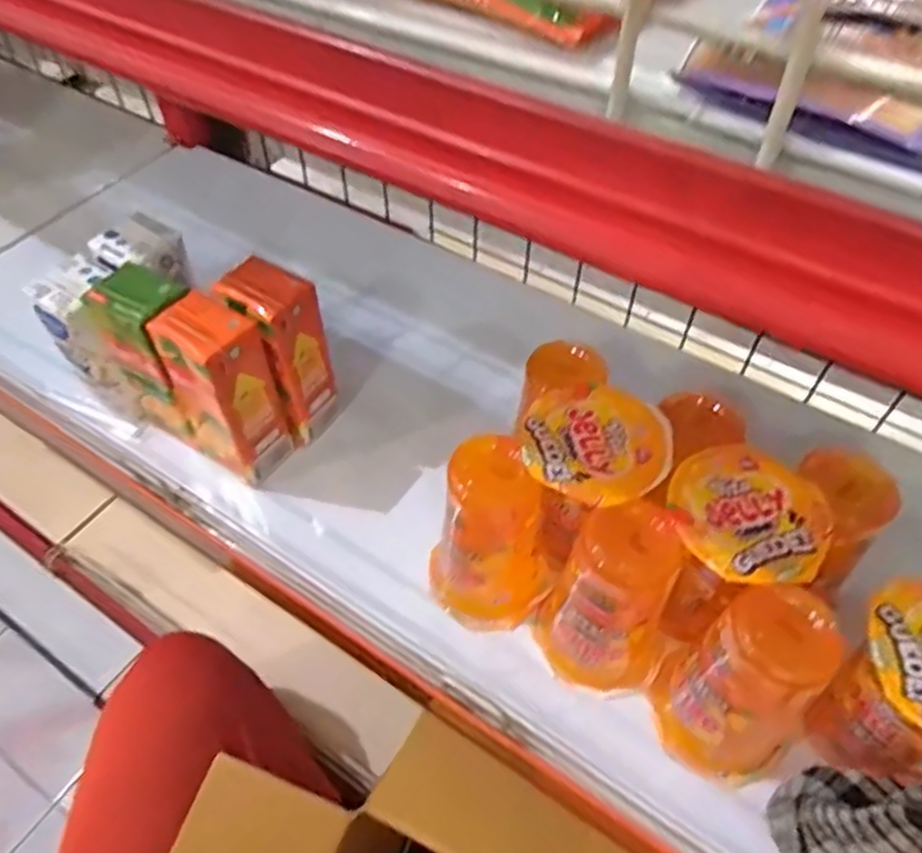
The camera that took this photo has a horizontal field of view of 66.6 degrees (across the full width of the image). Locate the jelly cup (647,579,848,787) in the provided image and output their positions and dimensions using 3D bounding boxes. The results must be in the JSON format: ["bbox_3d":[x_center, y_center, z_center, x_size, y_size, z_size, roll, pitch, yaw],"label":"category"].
[{"bbox_3d":[0.131,0.122,0.323,0.052,0.109,0.057,0,52,0],"label":"jelly cup"}]

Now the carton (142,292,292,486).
[{"bbox_3d":[-0.143,-0.019,0.427,0.053,0.126,0.045,33,59,23],"label":"carton"}]

